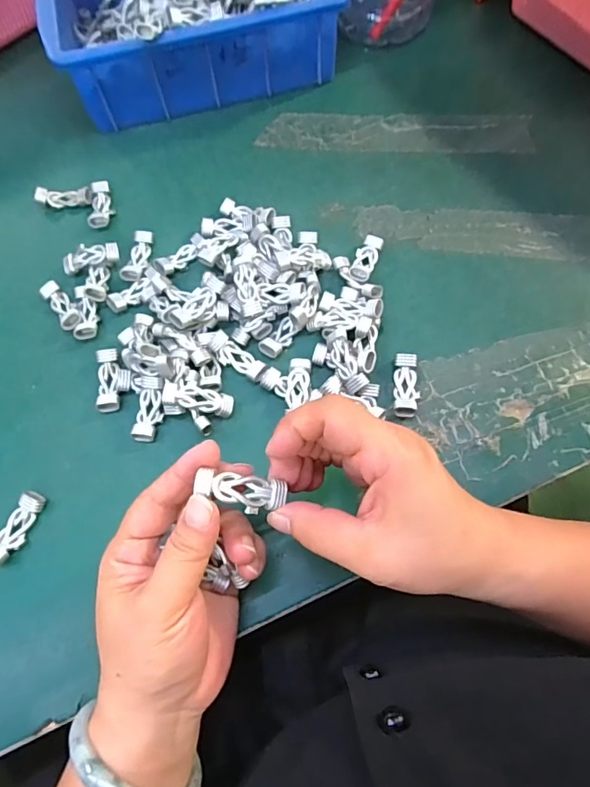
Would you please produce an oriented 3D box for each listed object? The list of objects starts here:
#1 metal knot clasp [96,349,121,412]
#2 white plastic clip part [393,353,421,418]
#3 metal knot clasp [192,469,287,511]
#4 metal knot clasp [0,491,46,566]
[{"bbox_3d":[-0.129,-0.008,0.332,0.015,0.011,0.044,-9,67,-1],"label":"metal knot clasp"},{"bbox_3d":[0.075,-0.006,0.320,0.017,0.009,0.044,5,68,4],"label":"white plastic clip part"},{"bbox_3d":[-0.025,0.047,0.233,0.042,0.004,0.014,16,68,-14],"label":"metal knot clasp"},{"bbox_3d":[-0.172,0.082,0.294,0.015,0.015,0.045,19,70,10],"label":"metal knot clasp"}]

